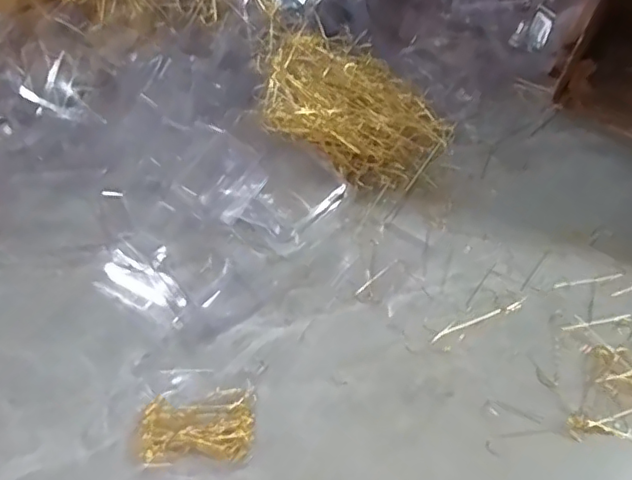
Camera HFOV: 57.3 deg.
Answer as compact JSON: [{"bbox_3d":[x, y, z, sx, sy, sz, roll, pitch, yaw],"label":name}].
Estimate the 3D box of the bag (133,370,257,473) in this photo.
[{"bbox_3d":[-0.075,0.111,0.368,0.074,0.014,0.066,1,48,3],"label":"bag"}]

